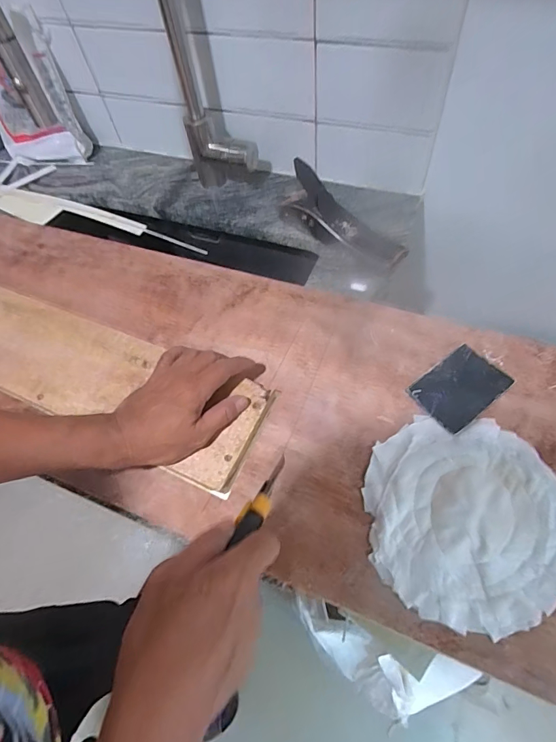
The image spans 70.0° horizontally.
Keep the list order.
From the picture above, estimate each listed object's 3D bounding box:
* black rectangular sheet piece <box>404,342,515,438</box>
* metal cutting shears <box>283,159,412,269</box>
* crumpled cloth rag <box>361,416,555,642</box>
[{"bbox_3d":[0.196,0.017,0.428,0.097,0.006,0.068,-32,60,-17],"label":"black rectangular sheet piece"},{"bbox_3d":[0.089,-0.214,0.580,0.209,0.072,0.052,40,67,13],"label":"metal cutting shears"},{"bbox_3d":[0.170,0.126,0.352,0.174,0.016,0.174,5,56,8],"label":"crumpled cloth rag"}]

